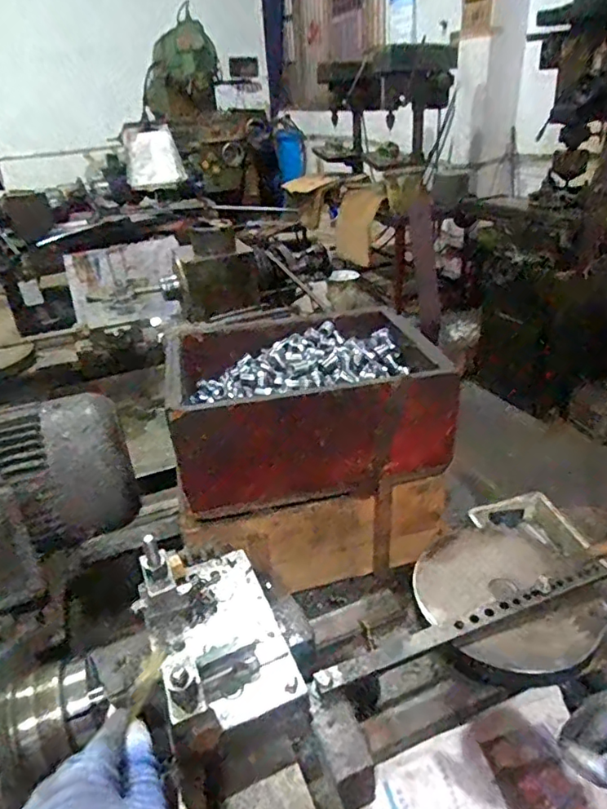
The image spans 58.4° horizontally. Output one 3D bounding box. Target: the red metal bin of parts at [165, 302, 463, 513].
[{"bbox_3d":[0.000,-0.003,0.761,0.343,0.152,0.237,-10,30,-9],"label":"red metal bin of parts"}]

